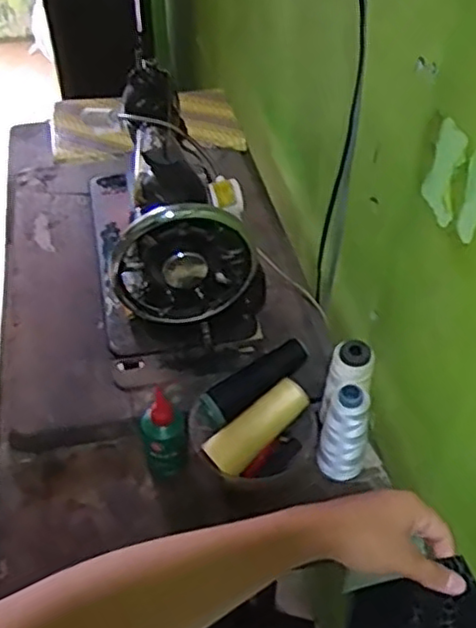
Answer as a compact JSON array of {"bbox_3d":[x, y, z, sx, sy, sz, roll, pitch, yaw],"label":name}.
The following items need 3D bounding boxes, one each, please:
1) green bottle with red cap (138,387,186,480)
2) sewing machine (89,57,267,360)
[{"bbox_3d":[-0.071,0.120,0.652,0.040,0.095,0.034,-10,46,-10],"label":"green bottle with red cap"},{"bbox_3d":[-0.096,-0.142,0.812,0.169,0.211,0.397,-10,46,-10],"label":"sewing machine"}]

